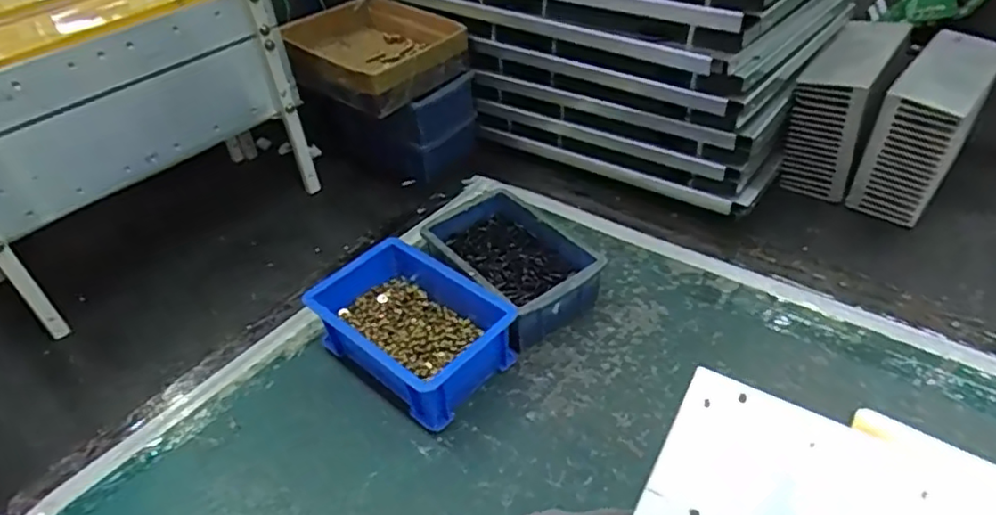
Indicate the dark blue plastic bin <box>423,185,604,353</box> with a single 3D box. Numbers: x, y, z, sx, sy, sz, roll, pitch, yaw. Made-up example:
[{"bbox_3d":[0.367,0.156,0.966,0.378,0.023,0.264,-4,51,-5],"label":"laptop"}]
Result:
[{"bbox_3d":[0.008,0.004,0.536,0.102,0.053,0.154,-28,46,-25],"label":"dark blue plastic bin"}]

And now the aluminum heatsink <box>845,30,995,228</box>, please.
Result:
[{"bbox_3d":[0.404,-0.123,0.593,0.061,0.124,0.170,28,50,32],"label":"aluminum heatsink"}]

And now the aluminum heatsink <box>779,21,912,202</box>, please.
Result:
[{"bbox_3d":[0.337,-0.148,0.627,0.066,0.125,0.146,22,47,28],"label":"aluminum heatsink"}]

